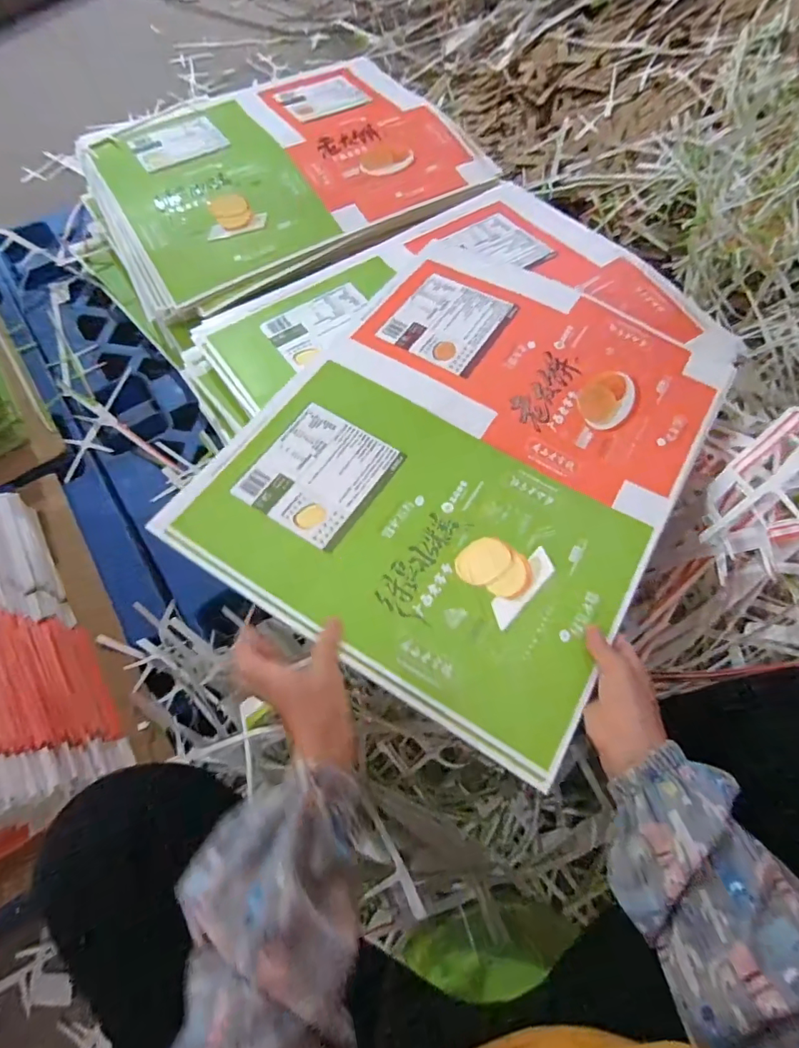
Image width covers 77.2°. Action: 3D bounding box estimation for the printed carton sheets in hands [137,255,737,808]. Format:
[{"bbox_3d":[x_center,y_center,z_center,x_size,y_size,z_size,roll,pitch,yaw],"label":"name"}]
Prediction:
[{"bbox_3d":[0.090,-0.111,0.611,0.476,0.059,0.611,31,70,13],"label":"printed carton sheets in hands"}]

